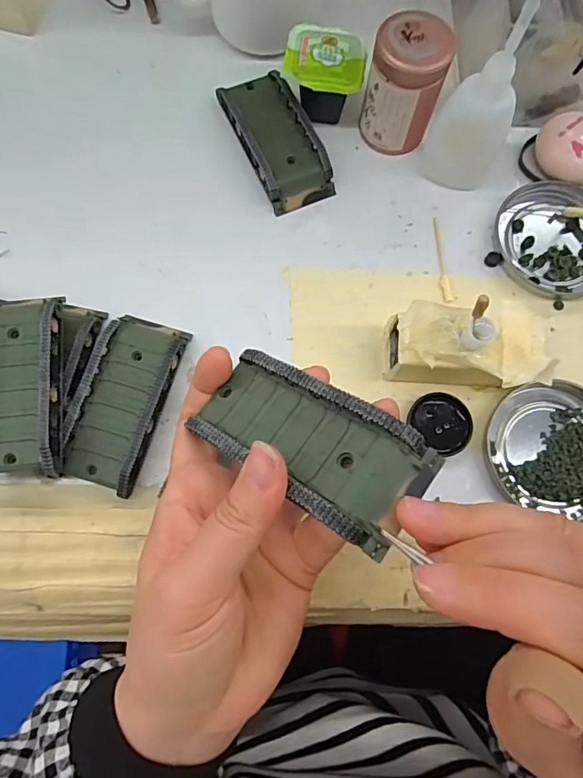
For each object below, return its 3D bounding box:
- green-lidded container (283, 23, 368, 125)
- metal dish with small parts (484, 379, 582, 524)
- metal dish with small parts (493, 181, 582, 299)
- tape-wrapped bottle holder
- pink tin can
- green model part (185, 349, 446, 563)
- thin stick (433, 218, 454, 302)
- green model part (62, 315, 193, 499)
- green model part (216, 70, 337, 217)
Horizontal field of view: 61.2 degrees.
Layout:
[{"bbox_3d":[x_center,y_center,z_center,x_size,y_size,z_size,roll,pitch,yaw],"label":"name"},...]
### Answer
[{"bbox_3d":[0.021,-0.199,0.321,0.050,0.039,0.048,9,75,1],"label":"green-lidded container"},{"bbox_3d":[0.151,0.034,0.277,0.078,0.008,0.076,0,75,-1],"label":"metal dish with small parts"},{"bbox_3d":[0.169,-0.095,0.313,0.077,0.007,0.074,0,75,-1],"label":"metal dish with small parts"},{"bbox_3d":[0.097,-0.022,0.272,0.087,0.045,0.046,7,75,1],"label":"tape-wrapped bottle holder"},{"bbox_3d":[0.069,-0.184,0.302,0.041,0.069,0.037,23,75,5],"label":"pink tin can"},{"bbox_3d":[0.004,0.018,0.188,0.093,0.018,0.042,29,74,34],"label":"green model part"},{"bbox_3d":[0.094,-0.082,0.309,0.007,0.004,0.058,-4,75,-3],"label":"thin stick"},{"bbox_3d":[-0.091,0.005,0.273,0.045,0.018,0.095,14,75,2],"label":"green model part"},{"bbox_3d":[-0.010,-0.163,0.320,0.047,0.021,0.094,-22,76,-7],"label":"green model part"}]

